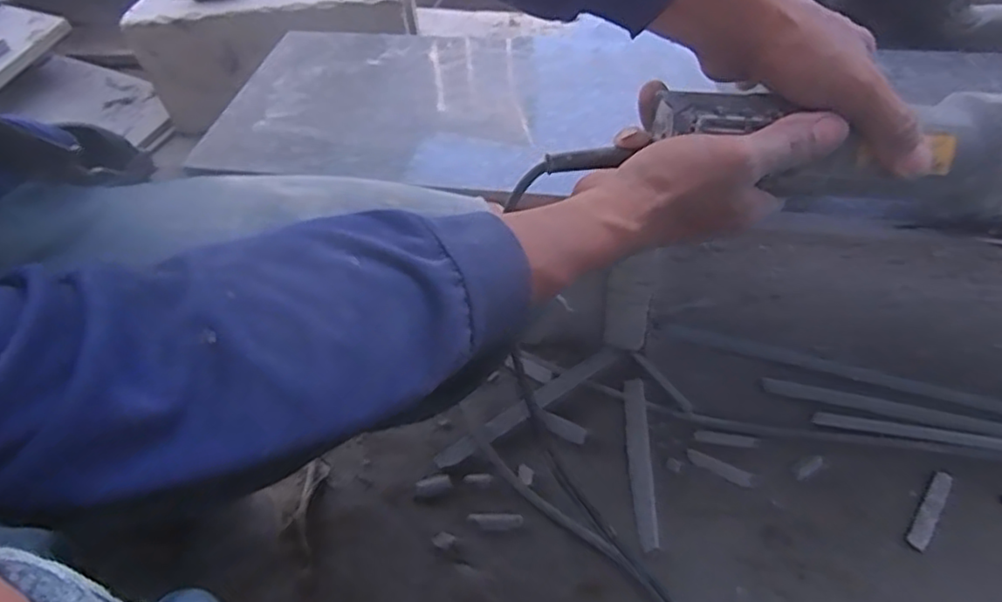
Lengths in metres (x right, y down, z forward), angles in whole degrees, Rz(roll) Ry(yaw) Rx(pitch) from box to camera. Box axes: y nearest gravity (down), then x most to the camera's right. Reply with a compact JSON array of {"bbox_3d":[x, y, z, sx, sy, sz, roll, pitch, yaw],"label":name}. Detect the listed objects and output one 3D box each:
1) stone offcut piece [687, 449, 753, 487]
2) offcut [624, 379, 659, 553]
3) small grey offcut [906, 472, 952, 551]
[{"bbox_3d":[0.199,0.152,0.598,0.059,0.004,0.013,21,57,21],"label":"stone offcut piece"},{"bbox_3d":[0.127,0.145,0.599,0.020,0.013,0.156,-2,52,5],"label":"offcut"},{"bbox_3d":[0.364,0.176,0.557,0.015,0.004,0.080,30,61,26],"label":"small grey offcut"}]

